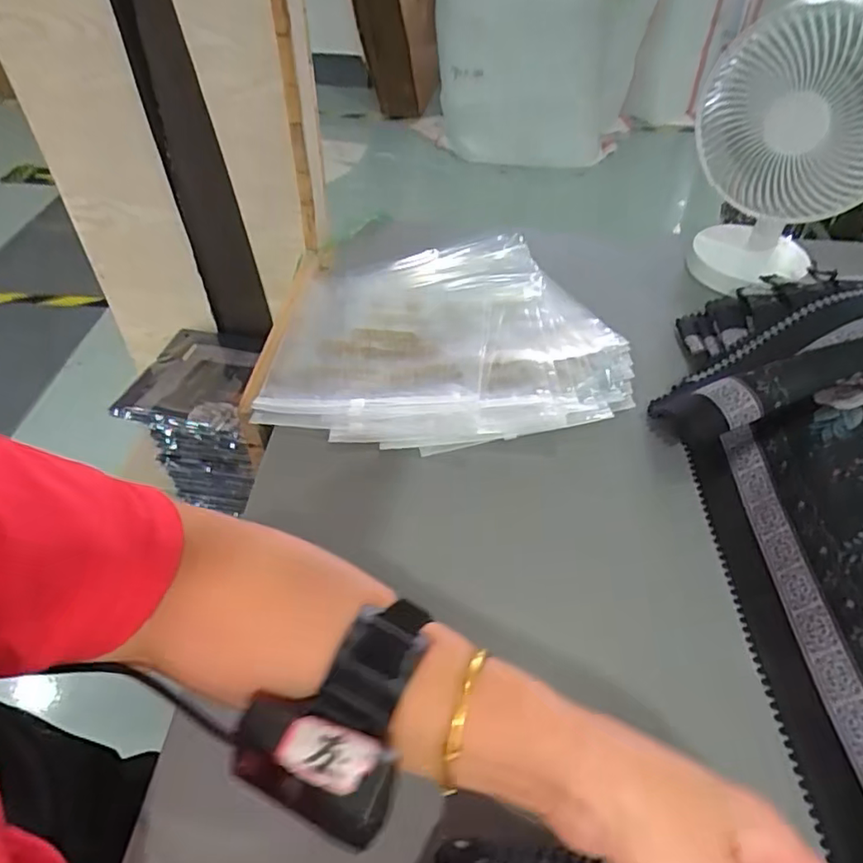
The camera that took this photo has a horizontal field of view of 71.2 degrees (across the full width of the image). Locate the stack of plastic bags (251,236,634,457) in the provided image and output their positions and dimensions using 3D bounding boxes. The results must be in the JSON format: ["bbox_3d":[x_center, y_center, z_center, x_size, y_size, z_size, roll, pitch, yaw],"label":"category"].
[{"bbox_3d":[0.005,-0.093,0.598,0.333,0.025,0.280,-8,48,-7],"label":"stack of plastic bags"}]

